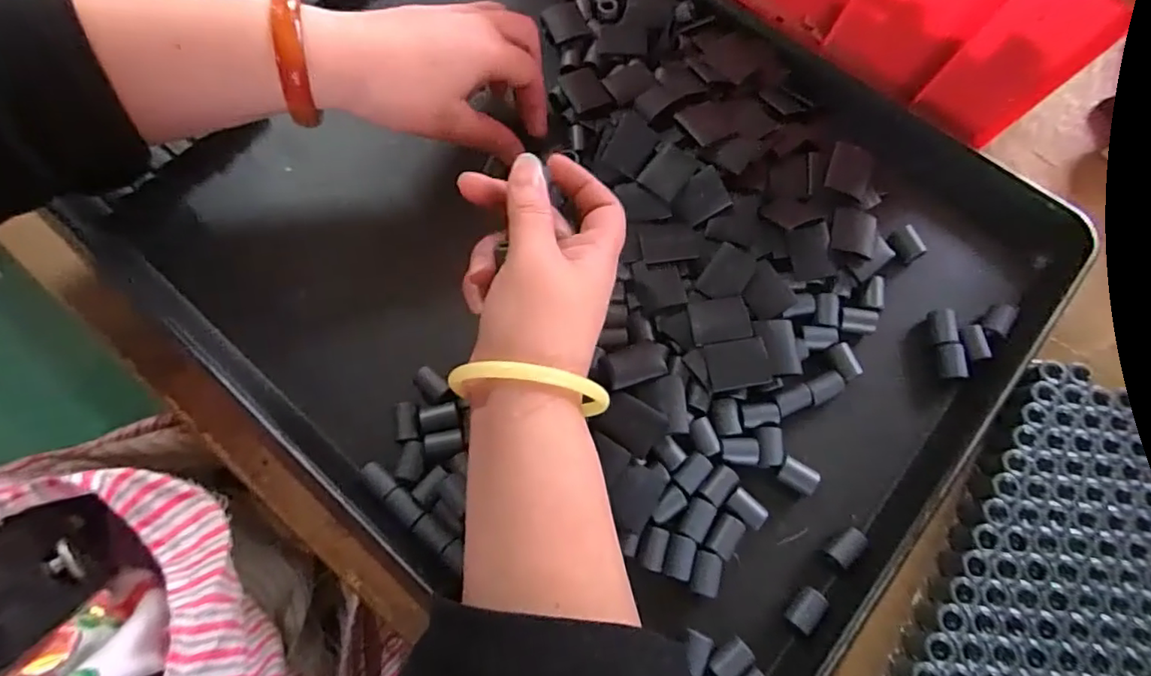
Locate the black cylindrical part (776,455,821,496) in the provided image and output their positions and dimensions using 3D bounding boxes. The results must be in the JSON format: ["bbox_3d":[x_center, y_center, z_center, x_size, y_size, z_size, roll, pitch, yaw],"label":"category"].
[{"bbox_3d":[0.116,0.073,0.306,0.020,0.012,0.013,30,74,10],"label":"black cylindrical part"}]

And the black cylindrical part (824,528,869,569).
[{"bbox_3d":[0.136,0.107,0.294,0.022,0.012,0.013,-32,73,-10],"label":"black cylindrical part"}]

